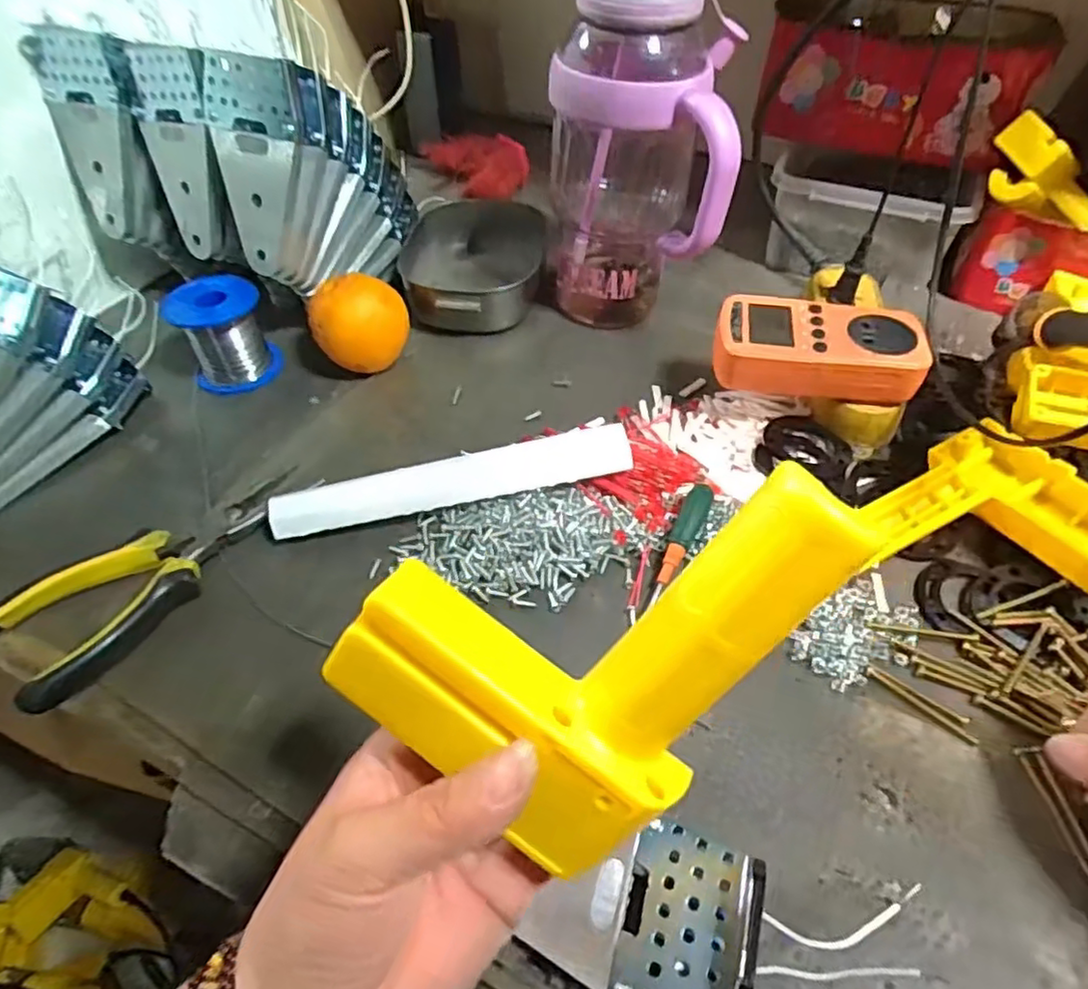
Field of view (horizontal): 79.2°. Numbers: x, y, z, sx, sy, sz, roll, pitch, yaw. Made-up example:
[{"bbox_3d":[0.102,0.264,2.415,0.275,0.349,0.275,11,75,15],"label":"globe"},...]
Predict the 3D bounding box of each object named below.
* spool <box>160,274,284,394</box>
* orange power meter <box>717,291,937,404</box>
[{"bbox_3d":[-0.240,-0.123,0.494,0.062,0.059,0.062,-25,54,-19],"label":"spool"},{"bbox_3d":[0.179,-0.096,0.433,0.127,0.030,0.069,9,51,8],"label":"orange power meter"}]

